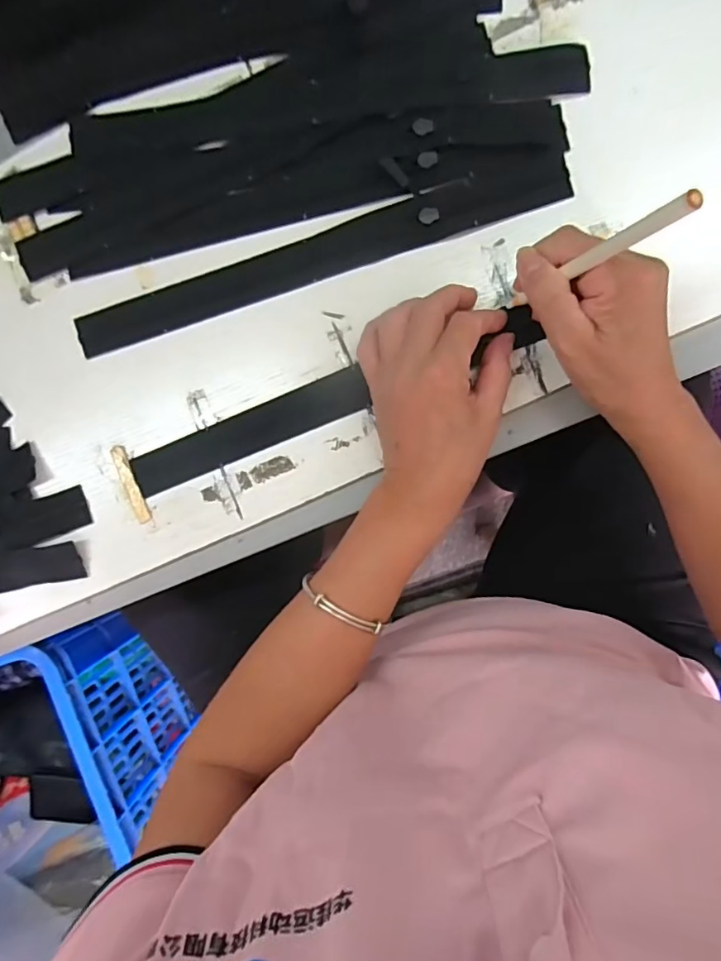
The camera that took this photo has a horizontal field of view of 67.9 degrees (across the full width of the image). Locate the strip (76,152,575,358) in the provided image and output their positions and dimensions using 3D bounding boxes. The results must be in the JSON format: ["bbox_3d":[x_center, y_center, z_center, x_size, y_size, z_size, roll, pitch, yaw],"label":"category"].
[{"bbox_3d":[-0.034,-0.152,0.367,0.349,0.010,0.033,-15,93,7],"label":"strip"}]

